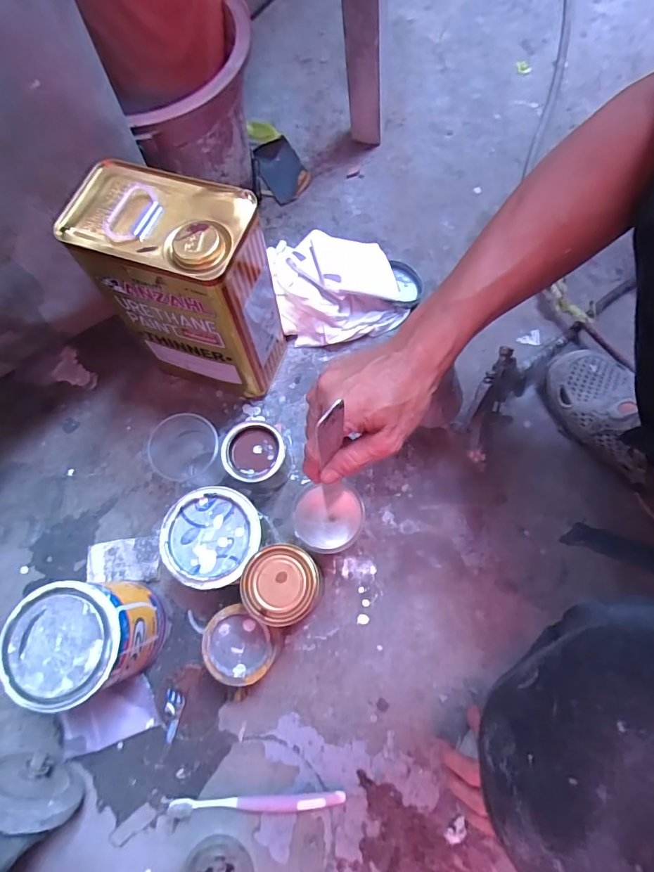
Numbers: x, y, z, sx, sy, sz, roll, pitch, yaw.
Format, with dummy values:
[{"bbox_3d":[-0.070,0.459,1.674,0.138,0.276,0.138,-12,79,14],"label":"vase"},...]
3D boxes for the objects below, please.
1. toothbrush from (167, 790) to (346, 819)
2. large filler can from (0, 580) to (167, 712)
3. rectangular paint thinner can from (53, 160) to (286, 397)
[{"bbox_3d":[-0.073,0.381,0.470,0.180,0.010,0.015,-4,71,1],"label":"toothbrush"},{"bbox_3d":[-0.238,0.208,0.471,0.103,0.138,0.099,-1,71,2],"label":"large filler can"},{"bbox_3d":[-0.150,-0.157,0.531,0.162,0.255,0.113,17,73,8],"label":"rectangular paint thinner can"}]

